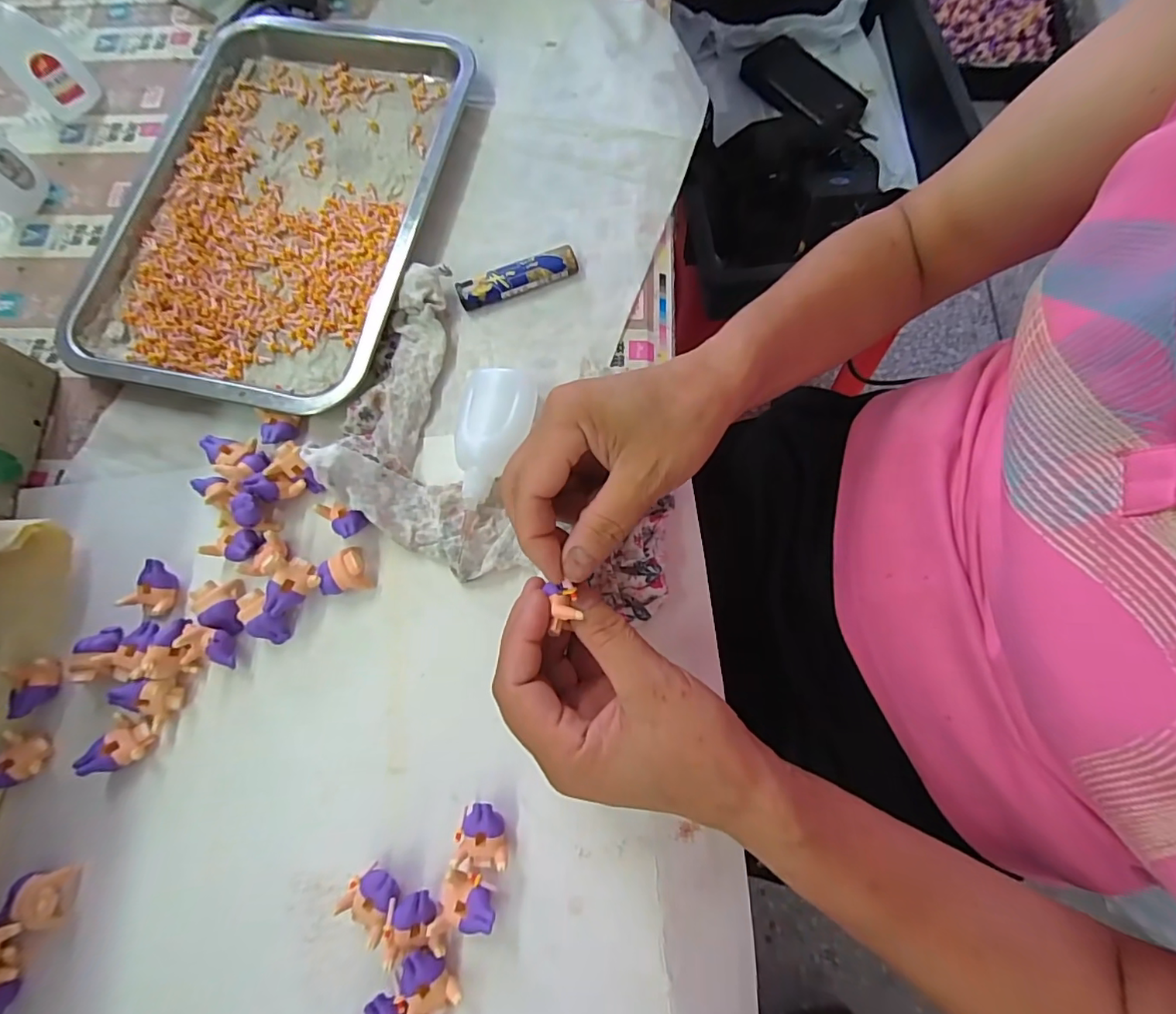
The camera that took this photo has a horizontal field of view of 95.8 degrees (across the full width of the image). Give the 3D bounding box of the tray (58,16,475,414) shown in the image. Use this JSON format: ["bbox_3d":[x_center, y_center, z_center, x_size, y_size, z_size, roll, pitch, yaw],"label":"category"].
[{"bbox_3d":[-0.228,-0.218,0.372,0.243,0.018,0.310,9,74,5],"label":"tray"}]

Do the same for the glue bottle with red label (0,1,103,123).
[{"bbox_3d":[-0.406,-0.333,0.377,0.044,0.094,0.028,-44,77,-10],"label":"glue bottle with red label"}]

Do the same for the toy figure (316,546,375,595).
[{"bbox_3d":[-0.138,0.035,0.300,0.026,0.014,0.025,-11,74,-1],"label":"toy figure"}]

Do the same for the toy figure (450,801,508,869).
[{"bbox_3d":[-0.052,0.159,0.258,0.025,0.011,0.028,-2,74,2],"label":"toy figure"}]

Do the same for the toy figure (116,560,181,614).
[{"bbox_3d":[-0.245,0.045,0.300,0.025,0.013,0.027,13,75,6],"label":"toy figure"}]

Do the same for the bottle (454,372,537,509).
[{"bbox_3d":[-0.056,-0.040,0.311,0.041,0.023,0.083,11,74,5],"label":"bottle"}]

